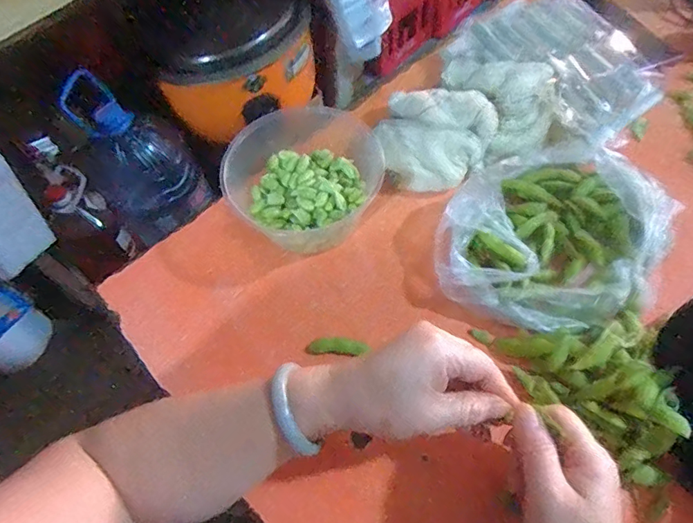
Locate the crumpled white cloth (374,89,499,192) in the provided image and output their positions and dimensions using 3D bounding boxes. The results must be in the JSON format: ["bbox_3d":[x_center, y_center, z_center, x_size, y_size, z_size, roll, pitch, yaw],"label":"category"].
[{"bbox_3d":[0.083,-0.124,0.481,0.114,0.063,0.095,24,66,16],"label":"crumpled white cloth"}]

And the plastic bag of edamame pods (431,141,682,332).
[{"bbox_3d":[0.180,-0.023,0.420,0.200,0.067,0.164,-28,63,-11],"label":"plastic bag of edamame pods"}]

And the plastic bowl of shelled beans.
[{"bbox_3d":[-0.031,-0.087,0.483,0.156,0.051,0.152,-35,65,-14],"label":"plastic bowl of shelled beans"}]

